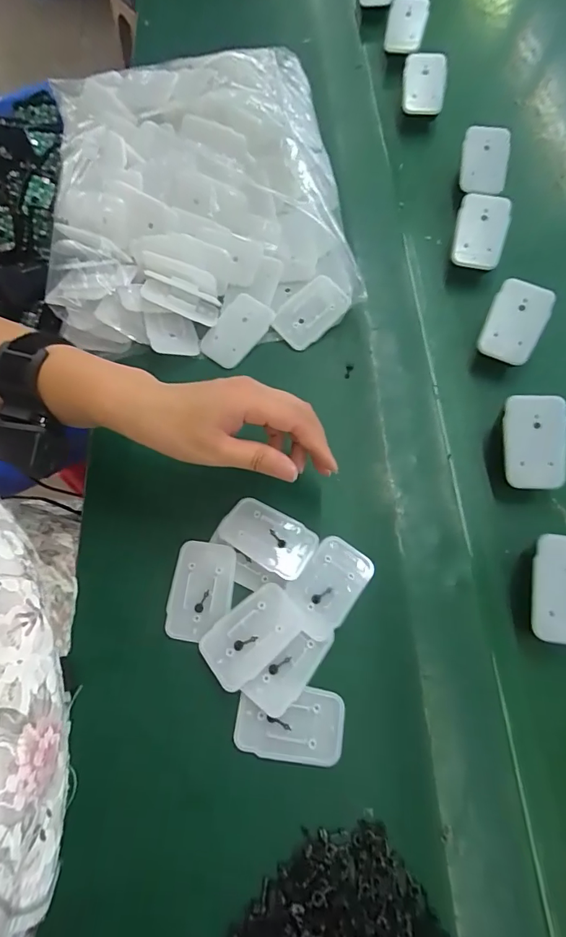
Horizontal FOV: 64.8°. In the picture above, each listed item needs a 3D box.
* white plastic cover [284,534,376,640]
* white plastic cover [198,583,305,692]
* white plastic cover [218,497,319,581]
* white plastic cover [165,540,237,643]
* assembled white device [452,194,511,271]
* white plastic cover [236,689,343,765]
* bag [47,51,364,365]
[{"bbox_3d":[0.032,0.084,0.322,0.043,0.004,0.068,38,74,14],"label":"white plastic cover"},{"bbox_3d":[-0.022,0.114,0.309,0.070,0.008,0.043,-39,74,-13],"label":"white plastic cover"},{"bbox_3d":[-0.011,0.051,0.335,0.070,0.004,0.042,29,72,11],"label":"white plastic cover"},{"bbox_3d":[-0.060,0.090,0.327,0.044,0.004,0.070,7,78,5],"label":"white plastic cover"},{"bbox_3d":[0.184,-0.221,0.415,0.043,0.011,0.066,10,95,16],"label":"assembled white device"},{"bbox_3d":[0.004,0.169,0.296,0.070,0.006,0.043,6,70,3],"label":"white plastic cover"},{"bbox_3d":[-0.090,-0.266,0.436,0.284,0.072,0.331,-10,69,-3],"label":"bag"}]

